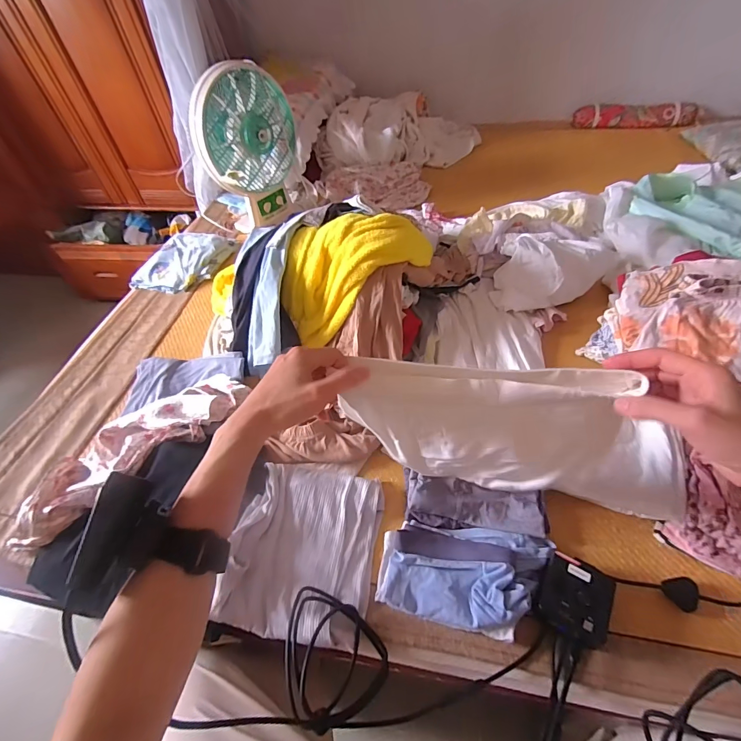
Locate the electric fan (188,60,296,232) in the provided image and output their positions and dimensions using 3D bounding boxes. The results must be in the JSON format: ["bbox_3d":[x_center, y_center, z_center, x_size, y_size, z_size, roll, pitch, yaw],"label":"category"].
[{"bbox_3d":[-0.332,-0.591,1.051,0.111,0.365,0.286,28,58,25],"label":"electric fan"}]

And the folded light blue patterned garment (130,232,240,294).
[{"bbox_3d":[-0.515,-0.312,1.068,0.209,0.034,0.250,12,53,14],"label":"folded light blue patterned garment"}]

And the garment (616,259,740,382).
[{"bbox_3d":[0.544,-0.079,0.592,0.272,0.097,0.180,15,54,17],"label":"garment"}]

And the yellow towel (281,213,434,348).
[{"bbox_3d":[-0.044,-0.208,0.800,0.310,0.191,0.196,-33,55,-20],"label":"yellow towel"}]

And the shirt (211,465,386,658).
[{"bbox_3d":[-0.085,0.245,0.549,0.184,0.035,0.231,5,51,9],"label":"shirt"}]

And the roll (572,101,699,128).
[{"bbox_3d":[0.985,-0.954,1.430,0.408,0.062,0.070,3,51,8],"label":"roll"}]

